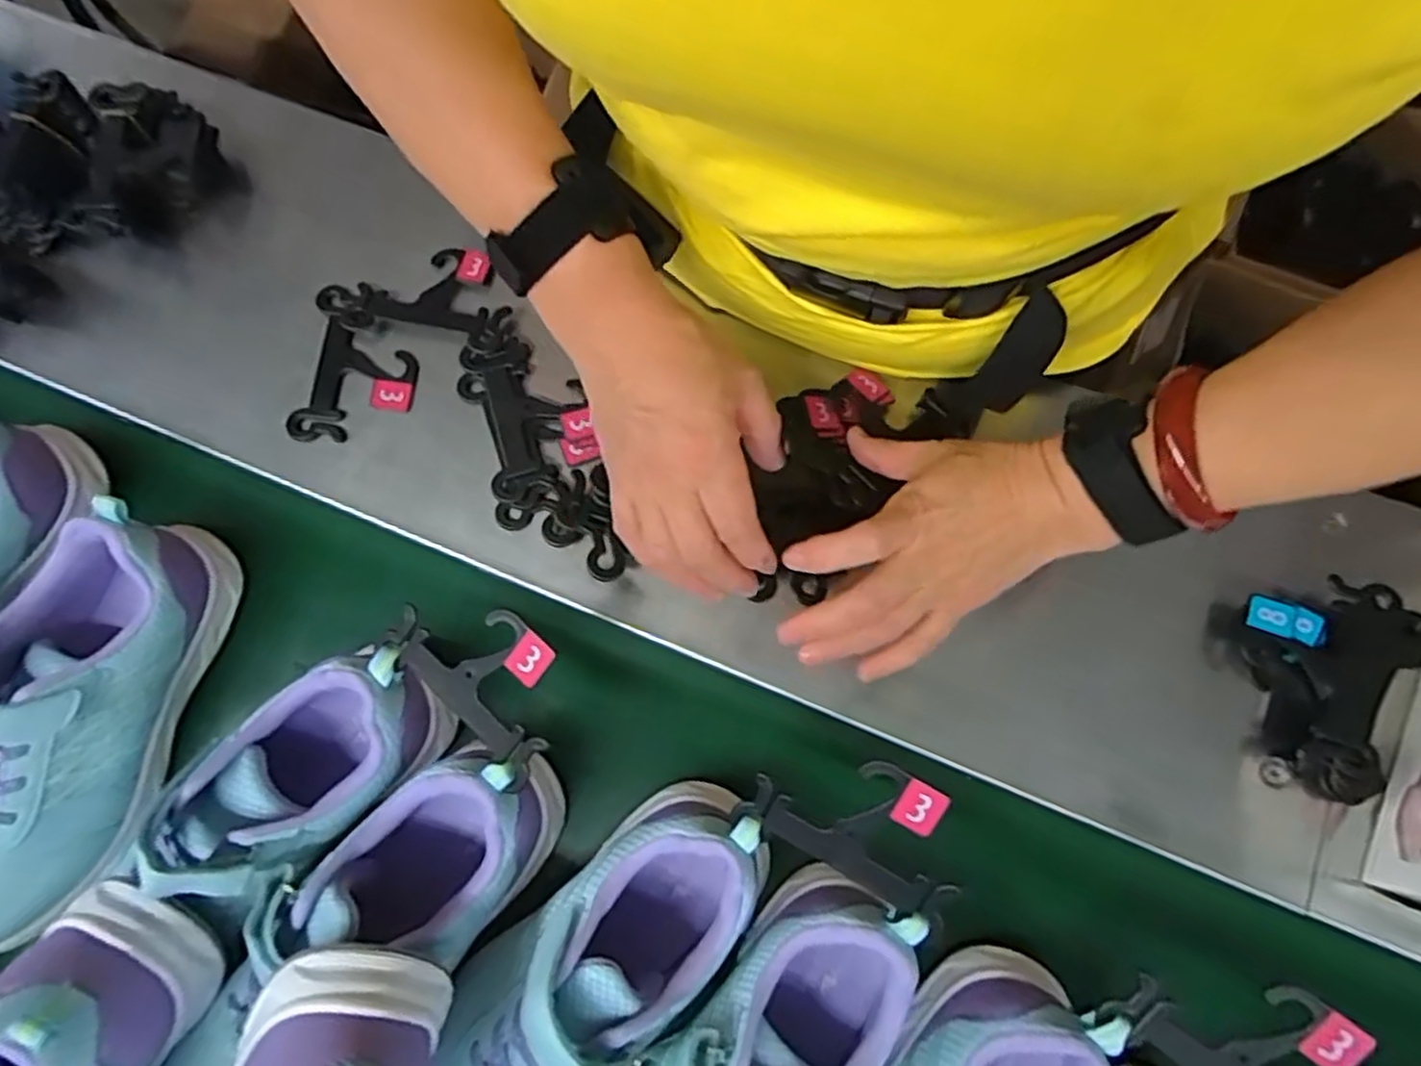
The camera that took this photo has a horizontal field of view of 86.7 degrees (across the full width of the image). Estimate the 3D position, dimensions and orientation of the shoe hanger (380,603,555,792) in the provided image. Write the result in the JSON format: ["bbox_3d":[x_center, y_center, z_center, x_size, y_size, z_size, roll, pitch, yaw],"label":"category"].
[{"bbox_3d":[-0.112,0.065,0.359,0.097,0.011,0.068,41,105,10],"label":"shoe hanger"}]

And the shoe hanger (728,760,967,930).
[{"bbox_3d":[0.067,0.128,0.337,0.098,0.007,0.061,28,109,12],"label":"shoe hanger"}]

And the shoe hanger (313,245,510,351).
[{"bbox_3d":[-0.181,-0.150,0.469,0.120,0.010,0.065,12,75,3],"label":"shoe hanger"}]

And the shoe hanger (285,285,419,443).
[{"bbox_3d":[-0.214,-0.102,0.460,0.070,0.014,0.096,7,75,1],"label":"shoe hanger"}]

